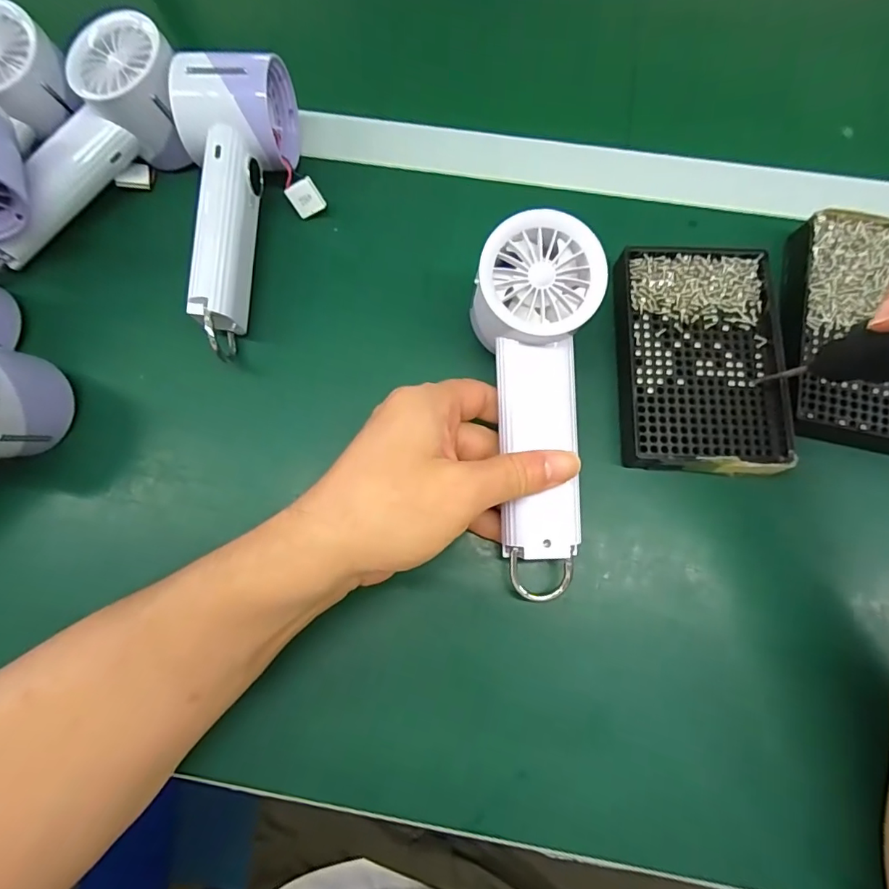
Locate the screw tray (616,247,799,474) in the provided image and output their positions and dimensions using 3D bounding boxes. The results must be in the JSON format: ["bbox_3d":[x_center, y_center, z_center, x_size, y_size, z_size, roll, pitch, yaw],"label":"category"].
[{"bbox_3d":[0.155,-0.053,0.297,0.096,0.021,0.139,2,78,2],"label":"screw tray"}]

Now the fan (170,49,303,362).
[{"bbox_3d":[-0.134,-0.151,0.303,0.056,0.061,0.187,1,76,2],"label":"fan"}]

